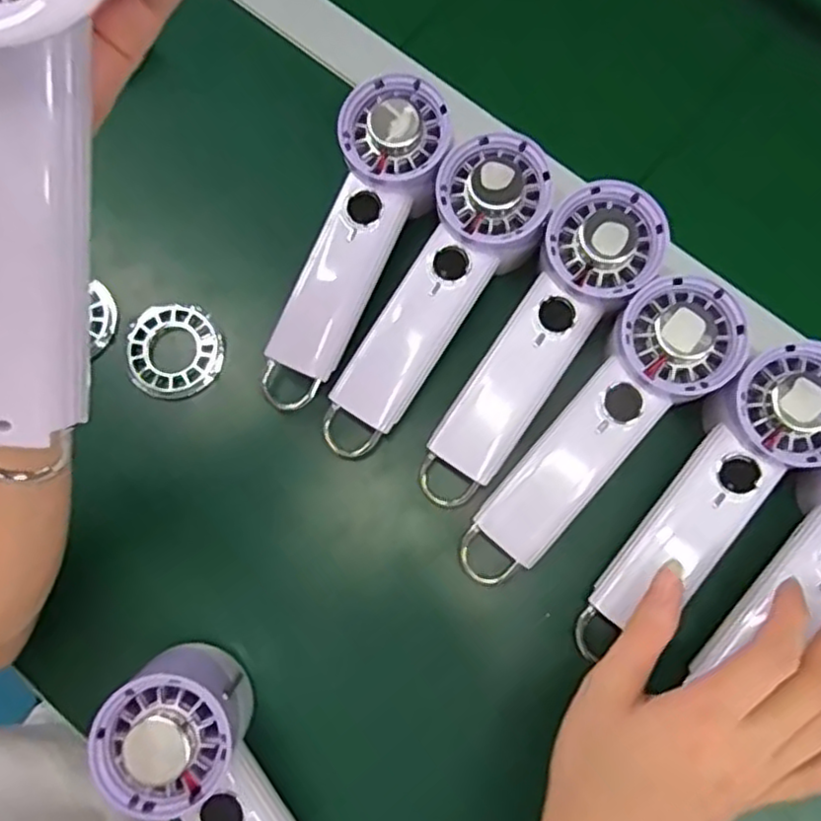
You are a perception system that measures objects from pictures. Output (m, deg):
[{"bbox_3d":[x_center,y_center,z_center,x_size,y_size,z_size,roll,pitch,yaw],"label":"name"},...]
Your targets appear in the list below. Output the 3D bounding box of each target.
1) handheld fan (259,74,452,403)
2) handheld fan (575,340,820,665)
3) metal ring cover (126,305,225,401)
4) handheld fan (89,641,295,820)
[{"bbox_3d":[-0.033,-0.094,0.400,0.061,0.041,0.198,24,95,6],"label":"handheld fan"},{"bbox_3d":[0.153,0.047,0.361,0.060,0.035,0.194,42,95,9],"label":"handheld fan"},{"bbox_3d":[-0.142,-0.036,0.413,0.056,0.010,0.056,-38,79,-8],"label":"metal ring cover"},{"bbox_3d":[-0.080,0.203,0.336,0.065,0.049,0.195,-33,91,-7],"label":"handheld fan"}]

